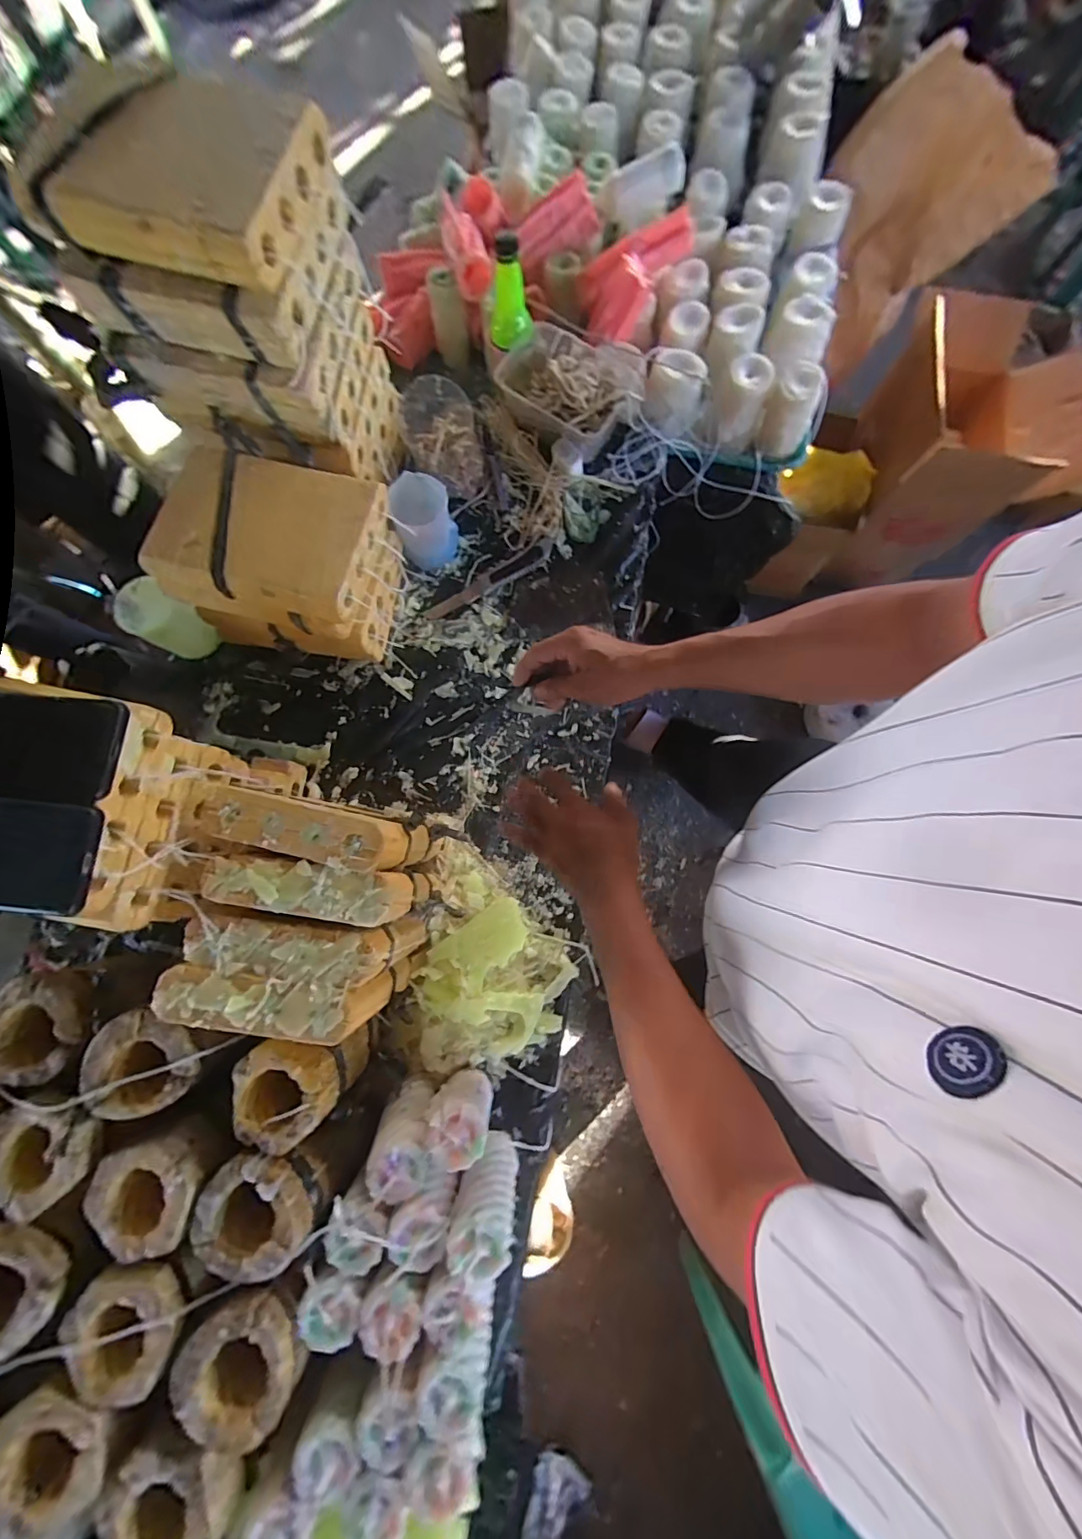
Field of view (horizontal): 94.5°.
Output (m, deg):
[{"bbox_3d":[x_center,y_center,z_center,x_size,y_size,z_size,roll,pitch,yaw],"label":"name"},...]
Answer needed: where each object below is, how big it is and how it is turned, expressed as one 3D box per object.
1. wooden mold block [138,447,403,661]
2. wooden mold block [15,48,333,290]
[{"bbox_3d":[-0.294,-0.249,0.600,0.219,0.155,0.167,11,79,4],"label":"wooden mold block"},{"bbox_3d":[-0.325,-0.515,0.430,0.233,0.051,0.152,15,79,5],"label":"wooden mold block"}]

